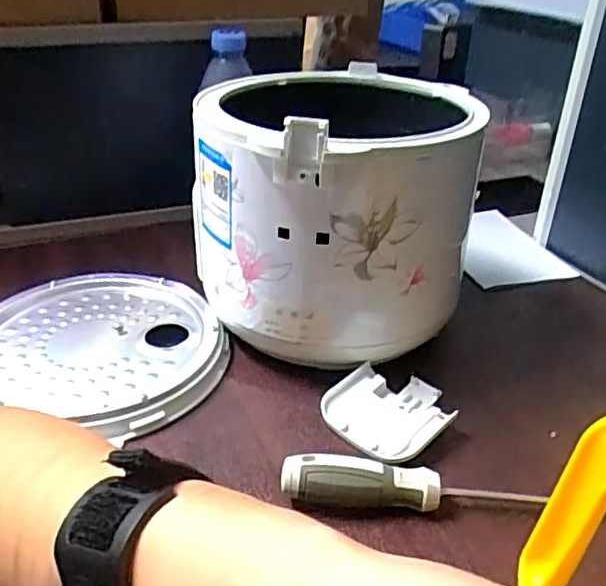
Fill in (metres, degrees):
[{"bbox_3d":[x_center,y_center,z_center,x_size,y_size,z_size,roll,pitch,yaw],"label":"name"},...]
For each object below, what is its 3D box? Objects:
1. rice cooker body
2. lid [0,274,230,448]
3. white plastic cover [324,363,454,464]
[{"bbox_3d":[0.025,-0.066,0.501,0.190,0.175,0.225,8,30,11],"label":"rice cooker body"},{"bbox_3d":[-0.150,0.035,0.483,0.186,0.015,0.164,10,30,13],"label":"lid"},{"bbox_3d":[0.059,0.076,0.429,0.078,0.013,0.071,-22,37,-36],"label":"white plastic cover"}]

